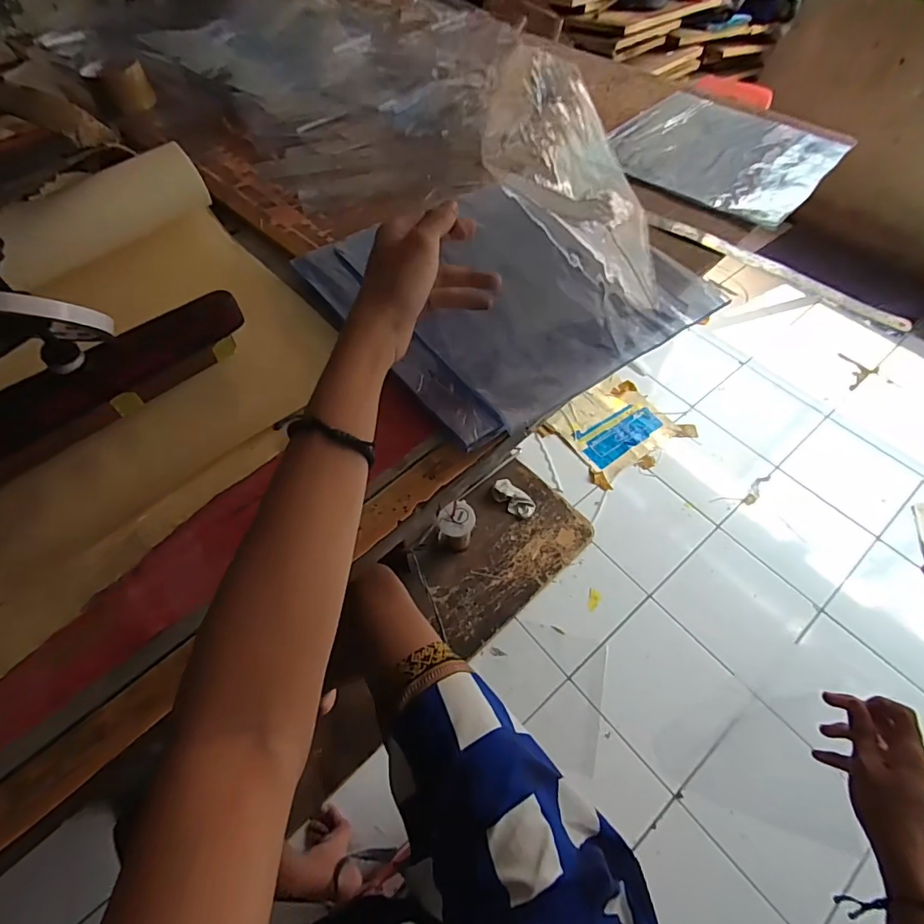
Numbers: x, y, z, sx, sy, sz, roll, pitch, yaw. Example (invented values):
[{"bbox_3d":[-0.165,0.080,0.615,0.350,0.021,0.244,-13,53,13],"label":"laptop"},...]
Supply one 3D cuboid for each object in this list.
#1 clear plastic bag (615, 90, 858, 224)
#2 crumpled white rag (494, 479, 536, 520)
[{"bbox_3d":[0.368,-0.444,0.694,0.278,0.014,0.295,37,64,21],"label":"clear plastic bag"},{"bbox_3d":[0.143,0.100,1.345,0.130,0.031,0.069,40,67,22],"label":"crumpled white rag"}]

